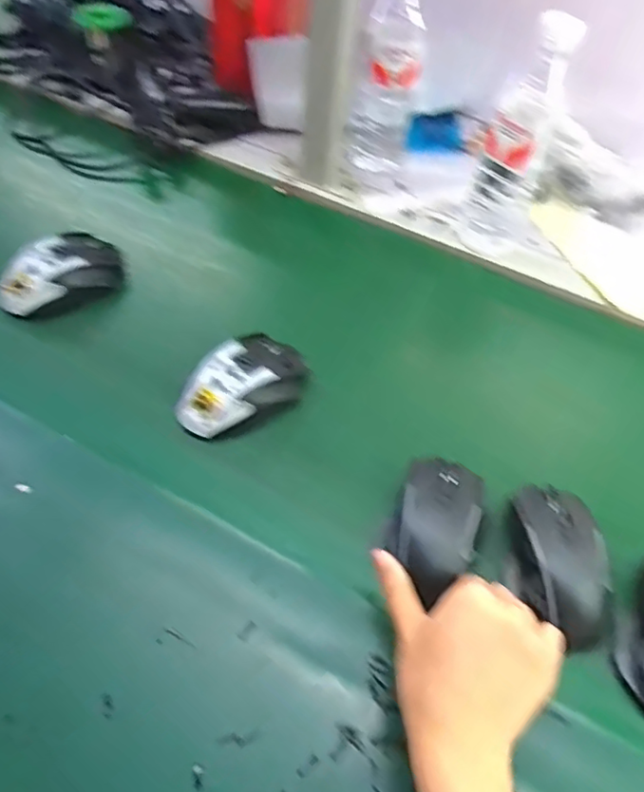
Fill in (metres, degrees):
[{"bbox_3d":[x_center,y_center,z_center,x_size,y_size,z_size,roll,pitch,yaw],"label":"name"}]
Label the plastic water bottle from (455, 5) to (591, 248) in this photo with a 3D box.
[{"bbox_3d":[0.189,-0.239,0.599,0.068,0.222,0.053,15,52,7],"label":"plastic water bottle"}]

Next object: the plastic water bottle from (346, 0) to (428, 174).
[{"bbox_3d":[0.071,-0.362,0.685,0.075,0.216,0.058,11,52,4],"label":"plastic water bottle"}]

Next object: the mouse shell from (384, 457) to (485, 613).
[{"bbox_3d":[0.086,0.089,0.450,0.060,0.028,0.114,20,53,11],"label":"mouse shell"}]

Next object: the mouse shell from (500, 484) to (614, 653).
[{"bbox_3d":[0.171,0.119,0.446,0.066,0.038,0.114,2,52,-2],"label":"mouse shell"}]

